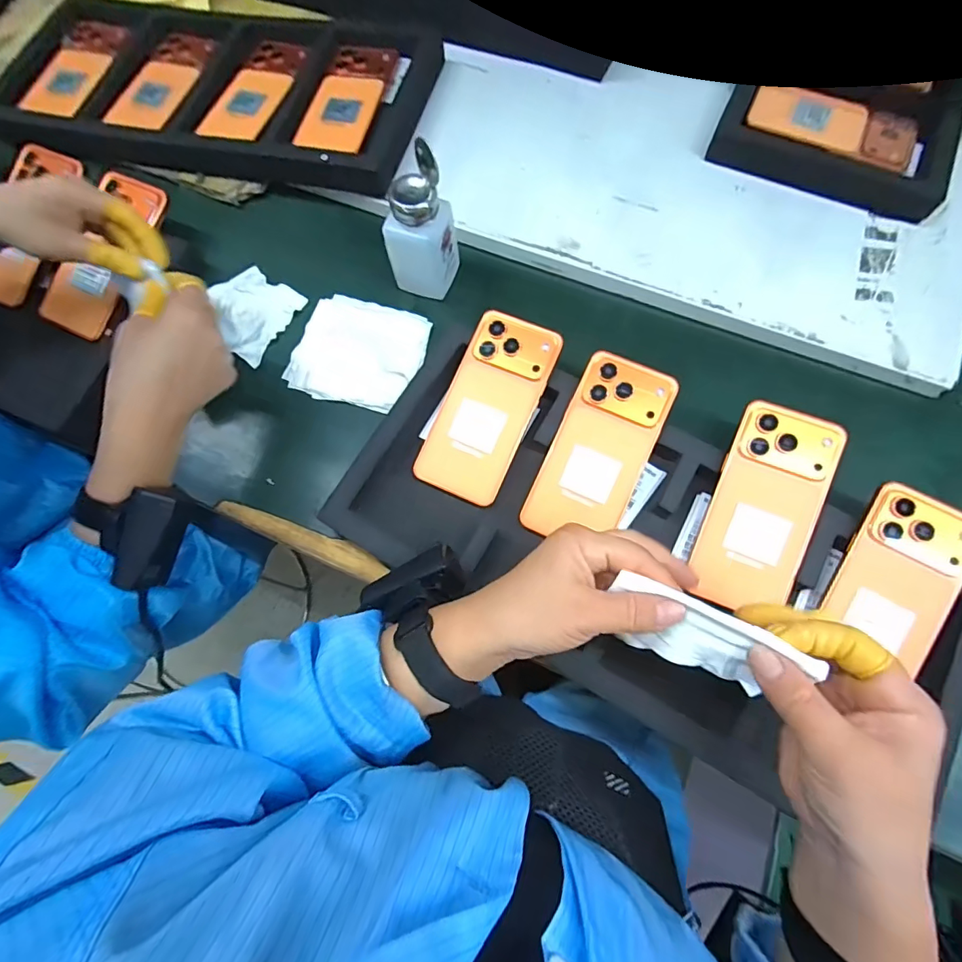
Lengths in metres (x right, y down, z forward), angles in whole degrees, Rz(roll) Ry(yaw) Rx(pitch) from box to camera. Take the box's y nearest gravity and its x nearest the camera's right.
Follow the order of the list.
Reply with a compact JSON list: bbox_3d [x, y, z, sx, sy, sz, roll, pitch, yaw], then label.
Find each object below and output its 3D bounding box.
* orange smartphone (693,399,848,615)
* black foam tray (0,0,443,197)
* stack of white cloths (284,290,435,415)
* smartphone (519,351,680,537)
[{"bbox_3d":[0.222,0.022,0.375,0.076,0.007,0.159,21,88,11],"label":"orange smartphone"},{"bbox_3d":[-0.302,-0.449,0.535,0.493,0.024,0.230,12,73,5],"label":"black foam tray"},{"bbox_3d":[-0.118,-0.126,0.467,0.124,0.010,0.110,13,73,6],"label":"stack of white cloths"},{"bbox_3d":[0.098,-0.025,0.396,0.078,0.005,0.156,23,87,9],"label":"smartphone"}]

